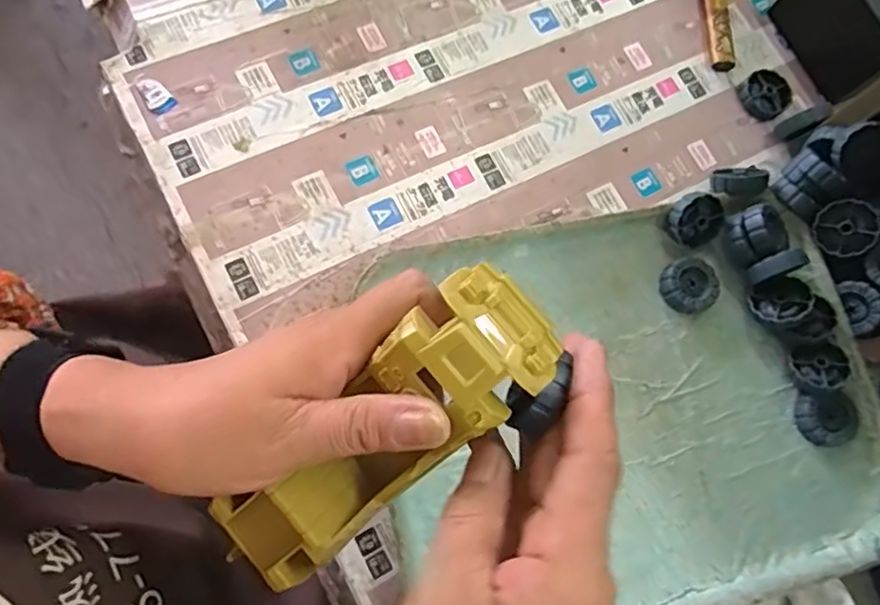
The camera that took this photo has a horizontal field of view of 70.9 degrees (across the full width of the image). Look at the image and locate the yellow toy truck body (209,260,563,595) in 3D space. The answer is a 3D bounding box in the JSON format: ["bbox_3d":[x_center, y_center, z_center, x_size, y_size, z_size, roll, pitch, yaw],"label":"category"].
[{"bbox_3d":[-0.027,0.059,0.257,0.171,0.046,0.052,-44,78,15],"label":"yellow toy truck body"}]

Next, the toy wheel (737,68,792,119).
[{"bbox_3d":[0.261,-0.166,0.490,0.041,0.012,0.037,-29,79,-14],"label":"toy wheel"}]

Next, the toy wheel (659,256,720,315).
[{"bbox_3d":[0.175,-0.011,0.432,0.040,0.011,0.038,2,74,-6],"label":"toy wheel"}]

